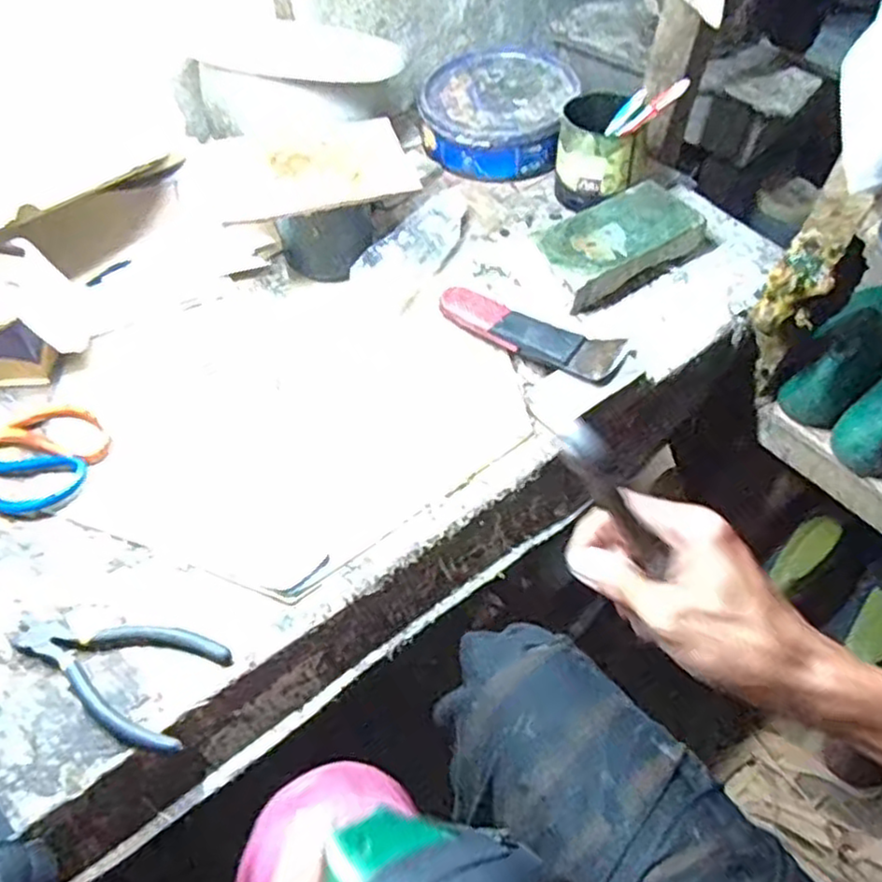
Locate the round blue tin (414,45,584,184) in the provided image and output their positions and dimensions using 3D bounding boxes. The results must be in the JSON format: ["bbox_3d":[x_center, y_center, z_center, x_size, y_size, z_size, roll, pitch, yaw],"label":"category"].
[{"bbox_3d":[0.068,-0.396,0.849,0.175,0.067,0.186,2,53,-2],"label":"round blue tin"}]

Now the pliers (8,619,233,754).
[{"bbox_3d":[-0.222,0.153,0.473,0.141,0.014,0.072,15,53,8],"label":"pliers"}]

